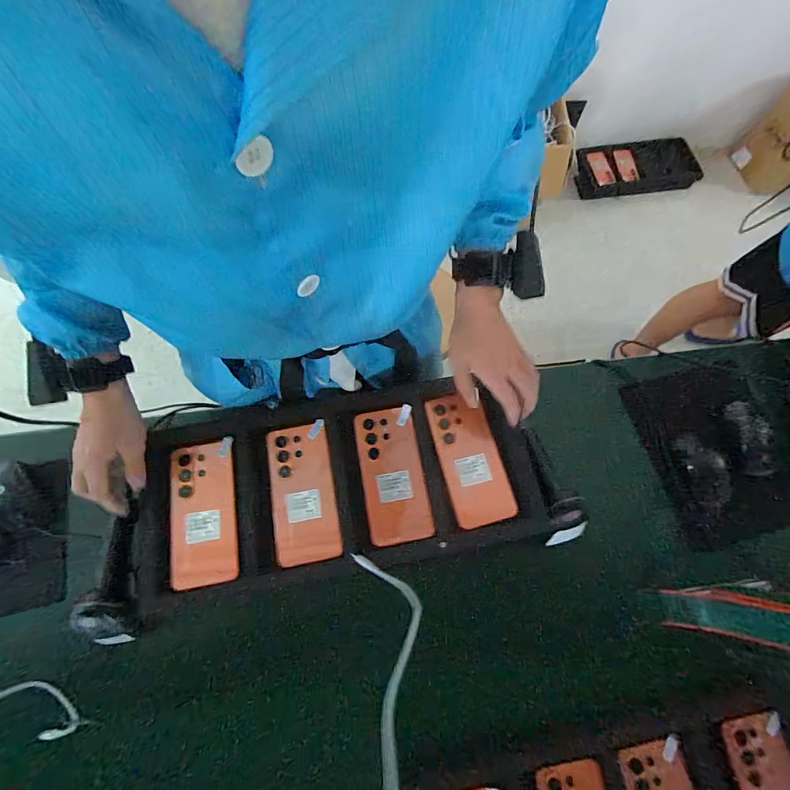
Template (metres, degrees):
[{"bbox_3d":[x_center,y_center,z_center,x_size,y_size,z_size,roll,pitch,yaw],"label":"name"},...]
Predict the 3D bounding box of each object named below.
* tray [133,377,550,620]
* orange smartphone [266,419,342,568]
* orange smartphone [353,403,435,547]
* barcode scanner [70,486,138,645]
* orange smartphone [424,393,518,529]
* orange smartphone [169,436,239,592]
[{"bbox_3d":[-0.069,0.110,0.501,0.485,0.027,0.220,-9,75,-3],"label":"tray"},{"bbox_3d":[-0.117,0.121,0.498,0.077,0.010,0.168,-11,73,-4],"label":"orange smartphone"},{"bbox_3d":[-0.004,0.100,0.505,0.077,0.014,0.166,-10,73,-3],"label":"orange smartphone"},{"bbox_3d":[-0.354,0.213,0.493,0.059,0.054,0.173,-5,67,-2],"label":"barcode scanner"},{"bbox_3d":[0.096,0.079,0.508,0.078,0.017,0.165,-13,75,-5],"label":"orange smartphone"},{"bbox_3d":[-0.240,0.143,0.489,0.078,0.015,0.171,-11,73,-4],"label":"orange smartphone"}]

